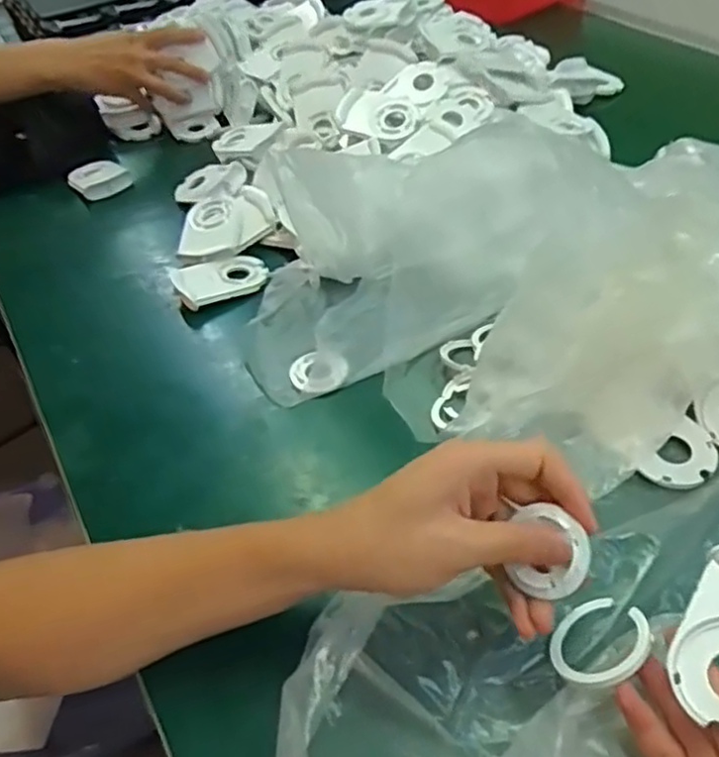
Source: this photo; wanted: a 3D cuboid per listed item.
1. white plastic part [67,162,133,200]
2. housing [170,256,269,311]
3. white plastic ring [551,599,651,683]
[{"bbox_3d":[-0.290,-0.223,0.787,0.058,0.013,0.070,-30,50,-20],"label":"white plastic part"},{"bbox_3d":[-0.123,-0.090,0.630,0.081,0.022,0.052,-18,47,-10],"label":"housing"},{"bbox_3d":[0.120,0.131,0.354,0.049,0.005,0.049,-27,23,12],"label":"white plastic ring"}]

